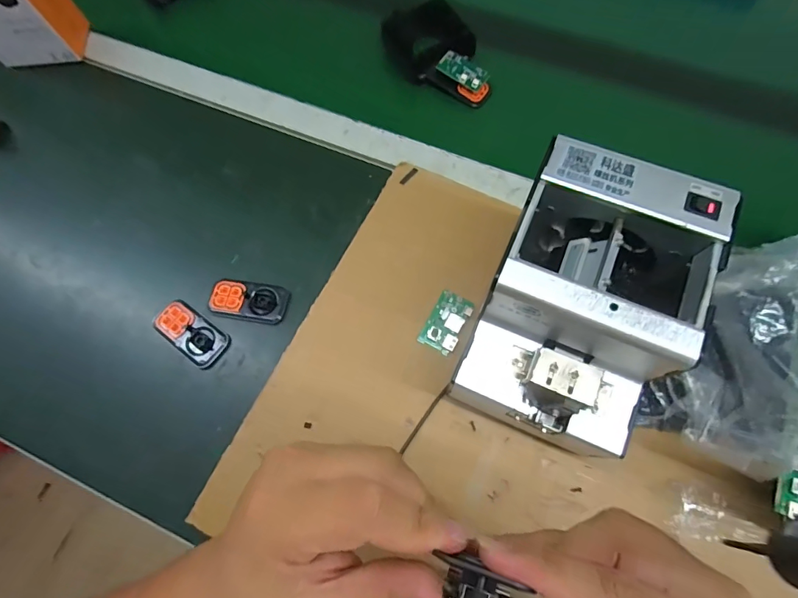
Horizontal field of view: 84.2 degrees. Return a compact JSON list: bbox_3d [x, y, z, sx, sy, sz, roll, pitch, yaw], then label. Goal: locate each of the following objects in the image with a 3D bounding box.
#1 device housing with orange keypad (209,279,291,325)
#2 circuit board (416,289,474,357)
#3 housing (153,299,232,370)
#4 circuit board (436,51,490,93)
[{"bbox_3d":[-0.145,0.001,0.427,0.075,0.004,0.039,10,71,5],"label":"device housing with orange keypad"},{"bbox_3d":[0.044,0.021,0.404,0.033,0.009,0.054,26,74,11],"label":"circuit board"},{"bbox_3d":[-0.198,0.033,0.419,0.075,0.006,0.038,33,75,13],"label":"housing"},{"bbox_3d":[0.075,-0.262,0.505,0.055,0.009,0.036,32,70,7],"label":"circuit board"}]

